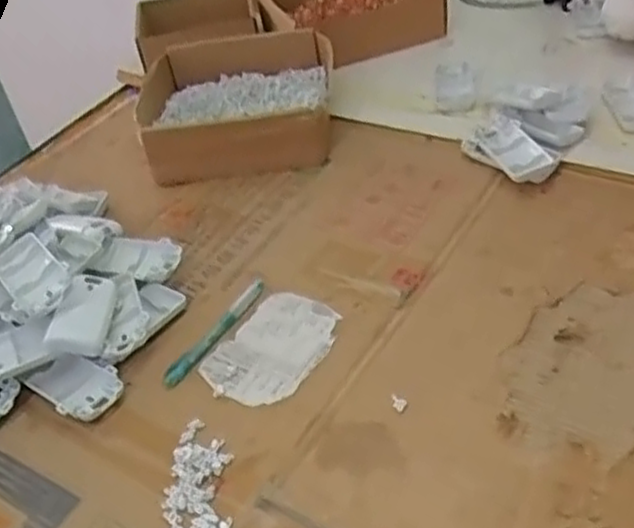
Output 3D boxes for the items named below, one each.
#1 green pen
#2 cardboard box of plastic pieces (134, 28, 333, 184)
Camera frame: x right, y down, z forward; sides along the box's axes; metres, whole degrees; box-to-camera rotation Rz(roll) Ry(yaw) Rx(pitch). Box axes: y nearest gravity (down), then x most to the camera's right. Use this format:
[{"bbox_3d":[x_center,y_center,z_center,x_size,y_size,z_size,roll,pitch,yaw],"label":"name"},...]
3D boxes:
[{"bbox_3d":[-0.085,0.057,0.632,0.012,0.010,0.126,18,47,29],"label":"green pen"},{"bbox_3d":[-0.092,-0.186,0.867,0.211,0.066,0.195,-5,40,5],"label":"cardboard box of plastic pieces"}]

